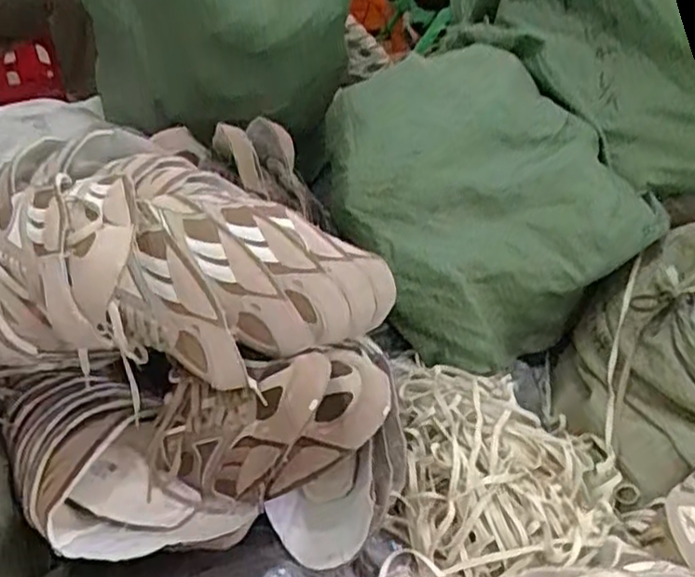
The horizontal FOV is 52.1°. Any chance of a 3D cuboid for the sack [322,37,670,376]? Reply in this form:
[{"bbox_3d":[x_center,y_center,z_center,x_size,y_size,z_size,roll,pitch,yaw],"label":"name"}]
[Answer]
[{"bbox_3d":[0.185,-0.169,1.125,0.461,0.299,0.477,-18,42,-25],"label":"sack"}]

